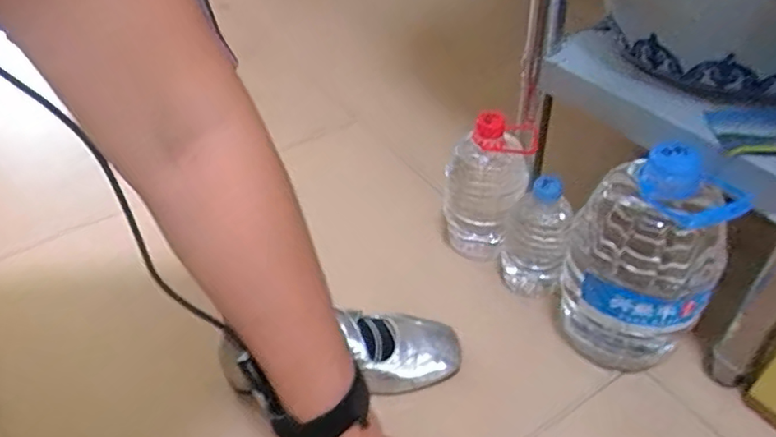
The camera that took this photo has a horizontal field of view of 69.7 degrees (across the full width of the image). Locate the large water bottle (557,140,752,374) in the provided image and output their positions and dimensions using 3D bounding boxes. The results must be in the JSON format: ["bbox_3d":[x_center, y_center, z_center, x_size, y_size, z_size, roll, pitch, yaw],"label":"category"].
[{"bbox_3d":[0.272,0.049,0.601,0.142,0.250,0.128,14,46,19],"label":"large water bottle"}]

